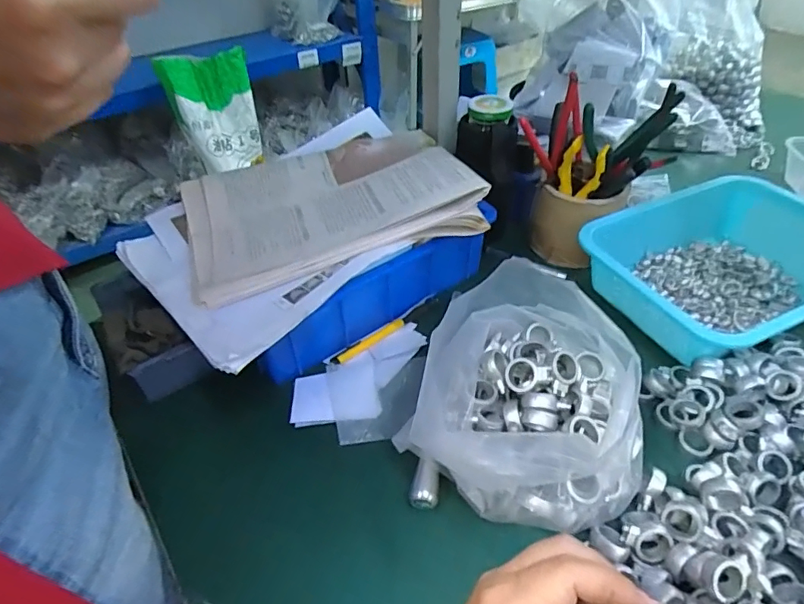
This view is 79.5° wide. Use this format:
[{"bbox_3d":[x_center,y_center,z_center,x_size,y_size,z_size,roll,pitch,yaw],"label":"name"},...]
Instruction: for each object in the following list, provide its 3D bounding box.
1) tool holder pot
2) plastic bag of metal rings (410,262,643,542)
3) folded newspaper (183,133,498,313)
[{"bbox_3d":[0.200,-0.094,0.573,0.077,0.086,0.090,-31,49,-28],"label":"tool holder pot"},{"bbox_3d":[0.103,0.065,0.371,0.168,0.094,0.168,10,44,14],"label":"plastic bag of metal rings"},{"bbox_3d":[-0.077,-0.105,0.491,0.272,0.045,0.186,-17,44,-15],"label":"folded newspaper"}]

